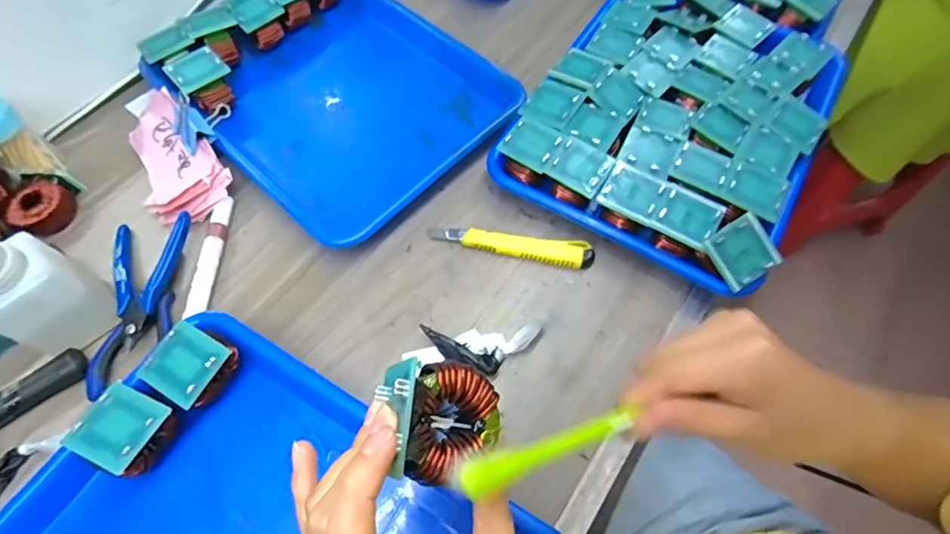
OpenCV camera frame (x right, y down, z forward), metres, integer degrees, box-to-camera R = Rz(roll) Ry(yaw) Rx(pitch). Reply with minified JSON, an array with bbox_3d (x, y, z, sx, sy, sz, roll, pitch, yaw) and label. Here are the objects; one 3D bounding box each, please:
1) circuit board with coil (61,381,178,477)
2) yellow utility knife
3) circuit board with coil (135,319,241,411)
[{"bbox_3d":[-0.225,0.108,0.322,0.047,0.041,0.046,25,65,13],"label":"circuit board with coil"},{"bbox_3d":[0.030,-0.018,0.418,0.139,0.015,0.022,8,63,3],"label":"yellow utility knife"},{"bbox_3d":[-0.193,0.071,0.342,0.048,0.040,0.049,28,66,14],"label":"circuit board with coil"}]

